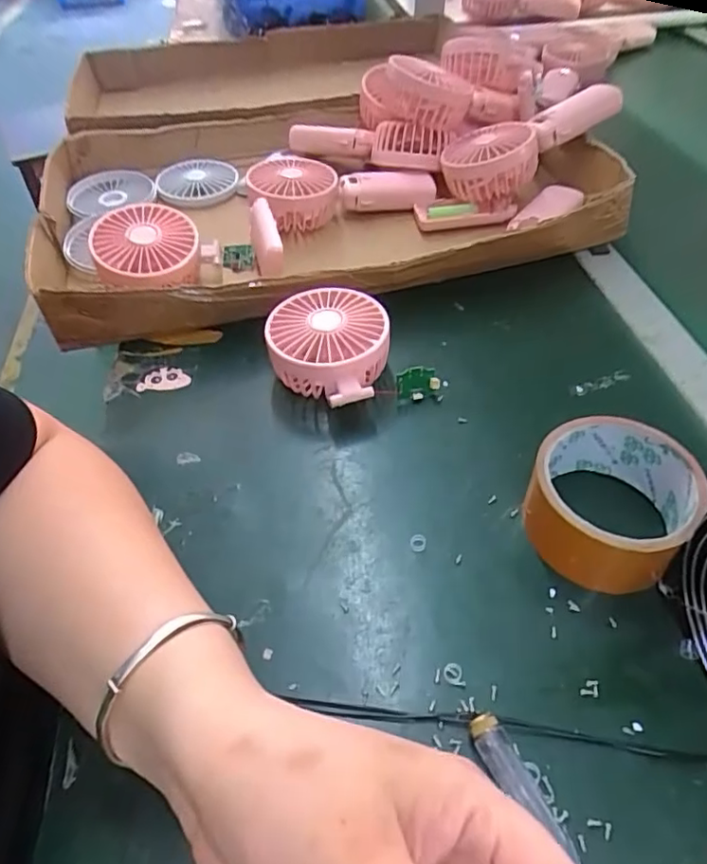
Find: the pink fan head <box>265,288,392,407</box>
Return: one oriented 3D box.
[{"bbox_3d":[-0.015,-0.059,0.431,0.087,0.052,0.083,-2,48,3],"label":"pink fan head"}]

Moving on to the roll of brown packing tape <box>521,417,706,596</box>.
[{"bbox_3d":[0.143,0.038,0.332,0.090,0.048,0.089,-33,54,-23],"label":"roll of brown packing tape"}]

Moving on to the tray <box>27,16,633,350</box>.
[{"bbox_3d":[-0.017,-0.251,0.569,0.529,0.114,0.338,-16,49,-9],"label":"tray"}]

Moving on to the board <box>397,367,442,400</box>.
[{"bbox_3d":[0.046,-0.034,0.420,0.031,0.022,0.004,-2,15,-14],"label":"board"}]

